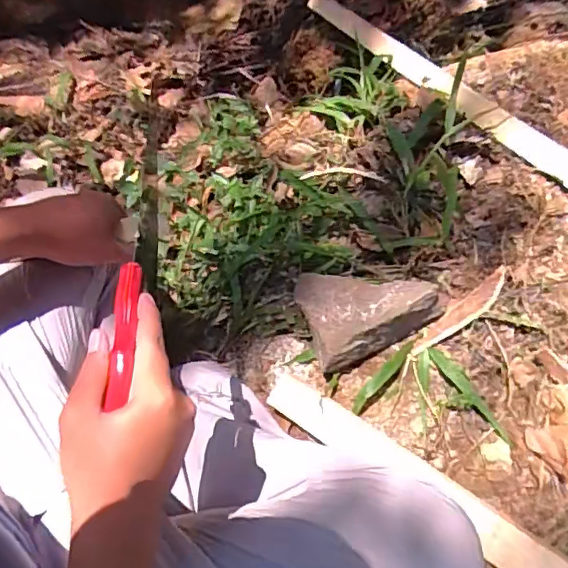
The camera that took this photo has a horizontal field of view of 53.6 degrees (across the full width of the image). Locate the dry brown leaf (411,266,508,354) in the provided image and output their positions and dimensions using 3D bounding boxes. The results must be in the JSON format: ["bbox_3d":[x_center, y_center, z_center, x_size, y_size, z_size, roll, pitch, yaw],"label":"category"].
[{"bbox_3d":[0.223,0.038,0.713,0.149,0.011,0.029,-41,67,7],"label":"dry brown leaf"}]

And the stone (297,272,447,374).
[{"bbox_3d":[0.105,0.019,0.714,0.166,0.082,0.123,-18,63,-12],"label":"stone"}]

